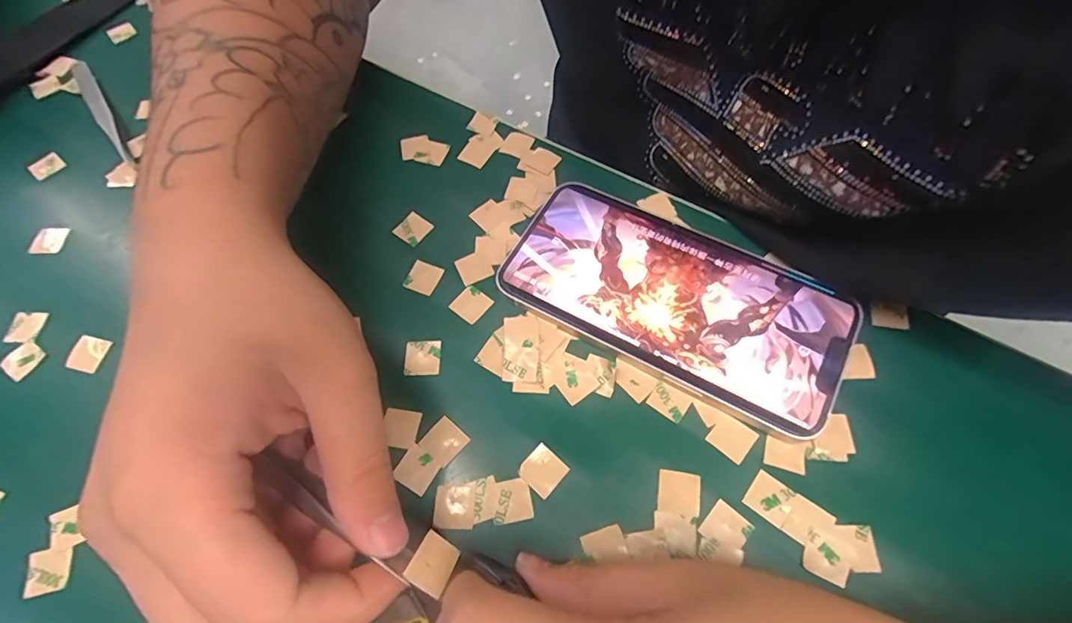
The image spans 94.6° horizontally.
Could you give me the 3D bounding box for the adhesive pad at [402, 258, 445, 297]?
[{"bbox_3d":[-0.053,-0.016,0.232,0.015,0.004,0.015,22,70,9],"label":"adhesive pad"}]

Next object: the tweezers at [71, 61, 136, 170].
[{"bbox_3d":[-0.254,-0.121,0.286,0.010,0.013,0.106,-37,67,-14],"label":"tweezers"}]

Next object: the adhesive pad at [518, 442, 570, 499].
[{"bbox_3d":[0.003,0.061,0.190,0.015,0.004,0.015,39,72,20],"label":"adhesive pad"}]

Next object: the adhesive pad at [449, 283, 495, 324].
[{"bbox_3d":[-0.029,-0.003,0.225,0.015,0.004,0.015,35,71,18],"label":"adhesive pad"}]

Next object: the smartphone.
[{"bbox_3d":[0.059,-0.007,0.217,0.142,0.008,0.072,28,69,16],"label":"smartphone"}]

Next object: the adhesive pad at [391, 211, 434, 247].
[{"bbox_3d":[-0.061,-0.041,0.245,0.015,0.004,0.015,32,73,14],"label":"adhesive pad"}]

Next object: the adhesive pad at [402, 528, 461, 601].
[{"bbox_3d":[-0.032,0.078,0.152,0.014,0.004,0.015,45,50,-18],"label":"adhesive pad"}]

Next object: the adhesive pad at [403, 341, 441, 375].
[{"bbox_3d":[-0.049,0.020,0.214,0.016,0.004,0.015,0,68,0],"label":"adhesive pad"}]

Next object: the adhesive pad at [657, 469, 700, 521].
[{"bbox_3d":[0.054,0.068,0.186,0.015,0.004,0.016,9,64,7],"label":"adhesive pad"}]

